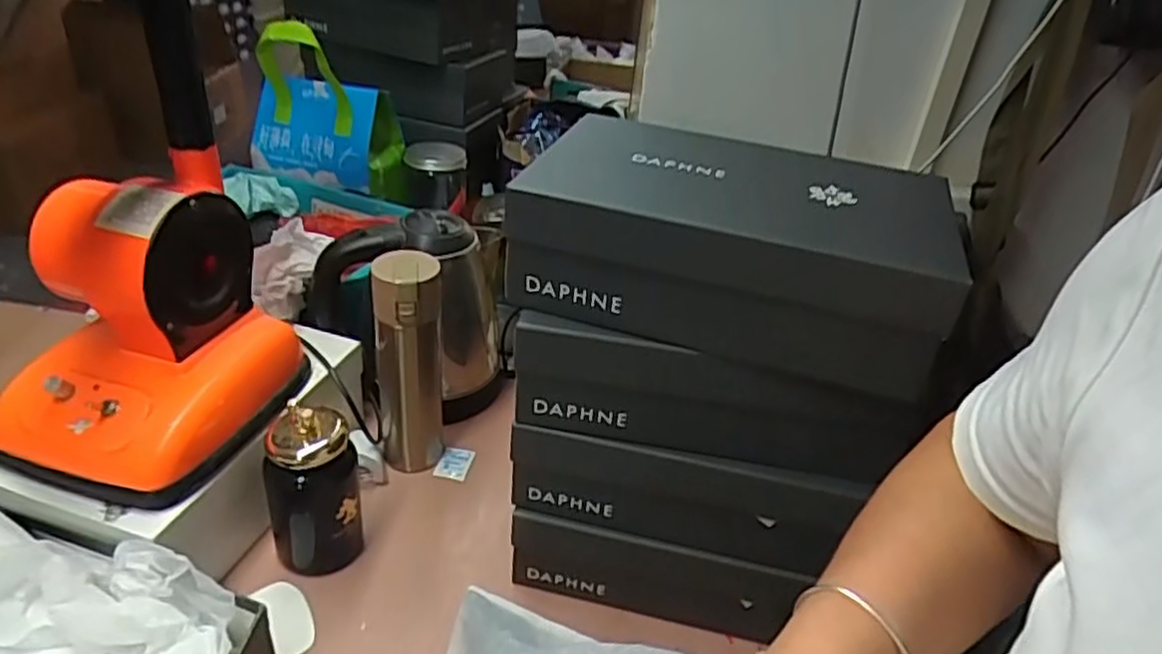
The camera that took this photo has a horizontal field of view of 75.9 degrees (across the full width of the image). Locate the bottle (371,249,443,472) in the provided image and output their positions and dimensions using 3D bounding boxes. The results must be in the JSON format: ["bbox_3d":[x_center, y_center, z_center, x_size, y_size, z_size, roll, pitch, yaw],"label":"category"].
[{"bbox_3d":[-0.177,0.038,0.771,0.067,0.250,0.072,-2,34,-14],"label":"bottle"}]

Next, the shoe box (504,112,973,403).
[{"bbox_3d":[0.115,-0.068,0.568,0.297,0.102,0.177,15,34,12],"label":"shoe box"}]

